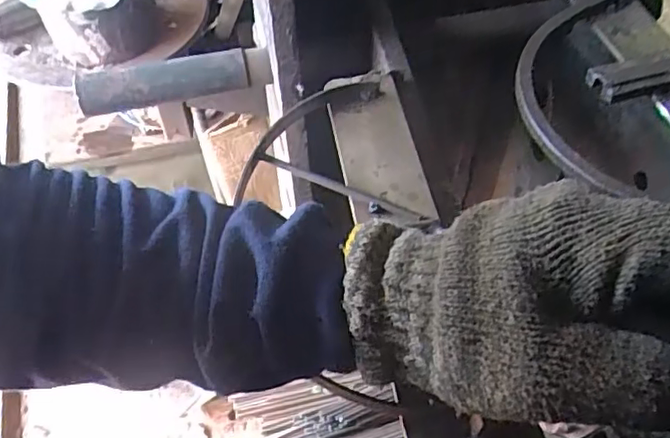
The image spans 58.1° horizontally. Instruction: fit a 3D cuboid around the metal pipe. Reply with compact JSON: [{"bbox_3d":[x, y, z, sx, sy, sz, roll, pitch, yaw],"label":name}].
[{"bbox_3d":[-0.142,-0.114,0.498,0.136,0.037,0.035,-10,53,-7],"label":"metal pipe"}]

